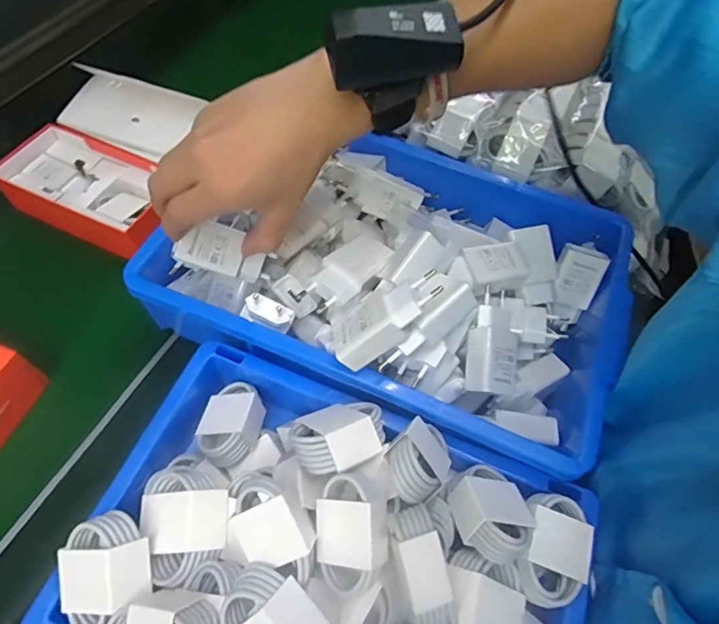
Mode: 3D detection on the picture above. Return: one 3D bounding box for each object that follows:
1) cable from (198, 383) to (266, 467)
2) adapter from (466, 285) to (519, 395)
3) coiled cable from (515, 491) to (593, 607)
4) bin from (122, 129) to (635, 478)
[{"bbox_3d":[-0.096,0.081,0.371,0.042,0.024,0.061,6,58,4],"label":"cable"},{"bbox_3d":[0.102,0.024,0.376,0.037,0.021,0.077,18,73,-24],"label":"adapter"},{"bbox_3d":[0.124,0.148,0.309,0.041,0.019,0.066,16,60,9],"label":"coiled cable"},{"bbox_3d":[0.032,-0.043,0.413,0.371,0.101,0.244,21,61,12],"label":"bin"}]

